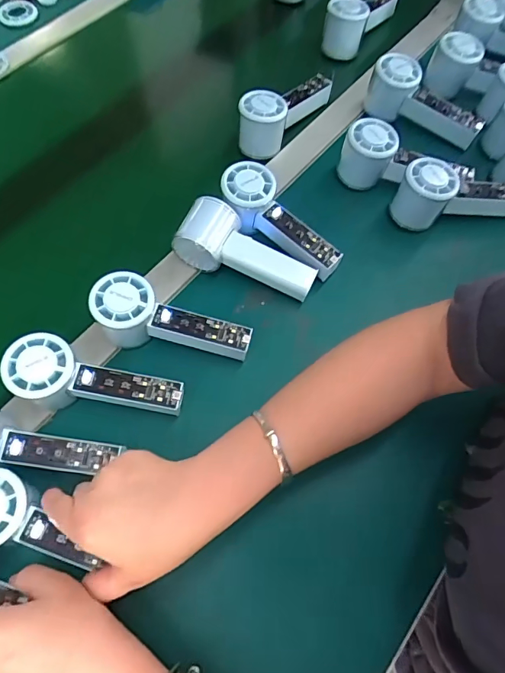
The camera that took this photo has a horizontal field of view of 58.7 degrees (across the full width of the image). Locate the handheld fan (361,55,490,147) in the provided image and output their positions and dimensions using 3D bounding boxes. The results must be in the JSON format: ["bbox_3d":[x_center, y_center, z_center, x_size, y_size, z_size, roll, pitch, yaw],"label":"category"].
[{"bbox_3d":[0.218,-0.295,0.577,0.149,0.063,0.047,32,65,1],"label":"handheld fan"}]

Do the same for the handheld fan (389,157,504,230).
[{"bbox_3d":[0.239,-0.157,0.518,0.161,0.064,0.058,1,61,-13],"label":"handheld fan"}]

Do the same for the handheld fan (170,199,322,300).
[{"bbox_3d":[-0.006,-0.086,0.479,0.147,0.056,0.056,26,63,-3],"label":"handheld fan"}]

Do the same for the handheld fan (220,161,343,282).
[{"bbox_3d":[0.028,-0.120,0.489,0.155,0.051,0.060,43,68,-2],"label":"handheld fan"}]

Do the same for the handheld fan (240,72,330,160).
[{"bbox_3d":[0.039,-0.294,0.574,0.052,0.059,0.167,32,68,14],"label":"handheld fan"}]

